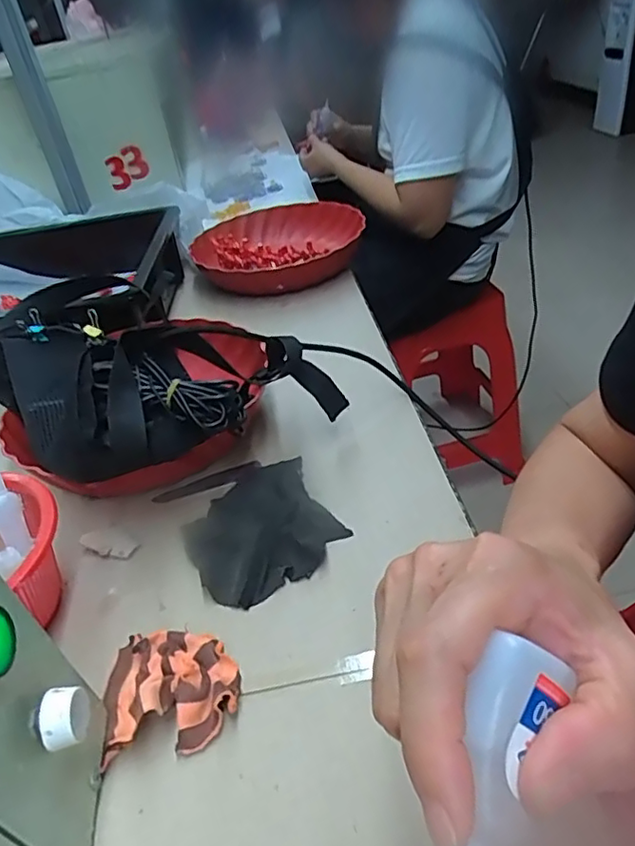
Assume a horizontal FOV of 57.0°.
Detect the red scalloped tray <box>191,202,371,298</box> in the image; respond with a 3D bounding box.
[{"bbox_3d":[-0.053,-0.256,0.851,0.234,0.049,0.231,1,38,14],"label":"red scalloped tray"}]

